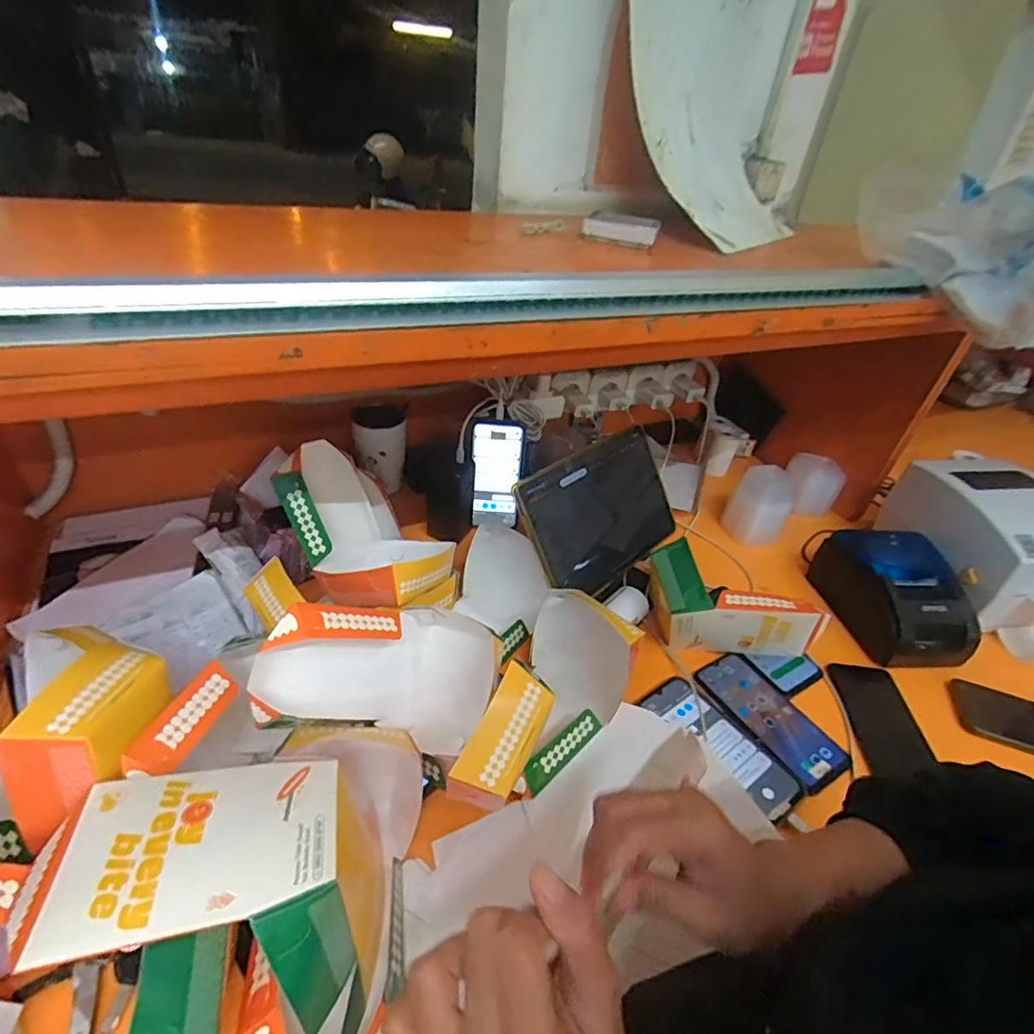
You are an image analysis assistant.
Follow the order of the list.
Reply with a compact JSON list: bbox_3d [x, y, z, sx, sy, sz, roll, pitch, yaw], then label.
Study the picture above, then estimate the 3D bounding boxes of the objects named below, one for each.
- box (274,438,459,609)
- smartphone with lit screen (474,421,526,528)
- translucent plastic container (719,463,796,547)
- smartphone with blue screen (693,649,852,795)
[{"bbox_3d":[-0.165,0.013,0.613,0.174,0.126,0.130,29,42,27],"label":"box"},{"bbox_3d":[-0.030,-0.063,0.808,0.074,0.159,0.017,9,22,4],"label":"smartphone with lit screen"},{"bbox_3d":[0.376,-0.017,0.853,0.087,0.120,0.083,23,40,21],"label":"translucent plastic container"},{"bbox_3d":[0.283,0.221,0.617,0.076,0.011,0.168,-18,43,-29],"label":"smartphone with blue screen"}]

